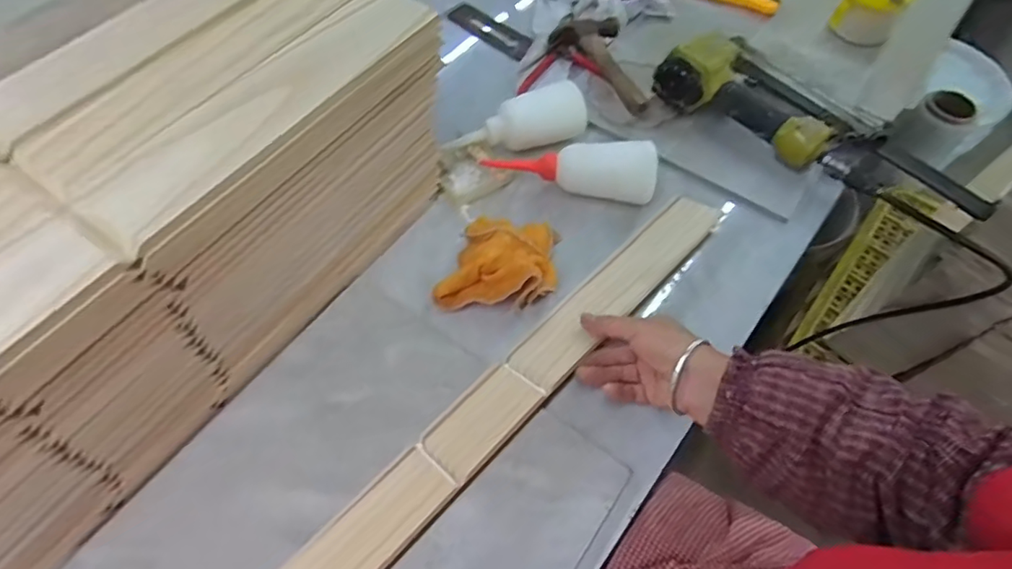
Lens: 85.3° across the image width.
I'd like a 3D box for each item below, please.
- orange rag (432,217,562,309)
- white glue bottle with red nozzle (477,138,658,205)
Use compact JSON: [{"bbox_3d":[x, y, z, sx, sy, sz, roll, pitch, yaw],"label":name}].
[{"bbox_3d":[-0.007,-0.026,0.531,0.115,0.044,0.101,4,59,1],"label":"orange rag"},{"bbox_3d":[0.068,-0.122,0.580,0.171,0.052,0.060,11,59,5],"label":"white glue bottle with red nozzle"}]

